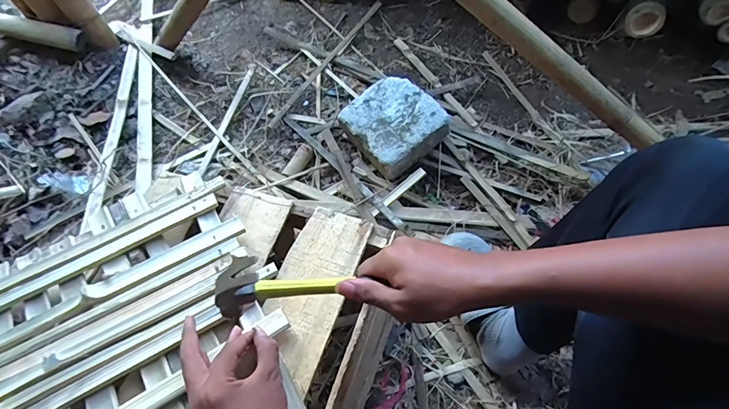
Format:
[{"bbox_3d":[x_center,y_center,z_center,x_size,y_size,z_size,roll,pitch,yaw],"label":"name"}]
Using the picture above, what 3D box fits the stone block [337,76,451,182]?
[{"bbox_3d":[0.072,-0.183,0.987,0.197,0.132,0.208,-30,65,-15],"label":"stone block"}]

